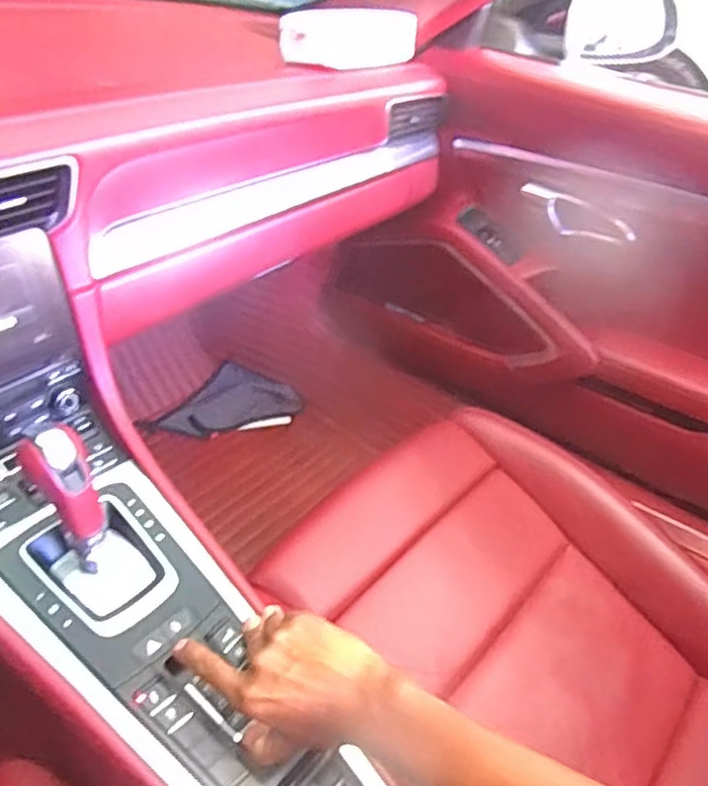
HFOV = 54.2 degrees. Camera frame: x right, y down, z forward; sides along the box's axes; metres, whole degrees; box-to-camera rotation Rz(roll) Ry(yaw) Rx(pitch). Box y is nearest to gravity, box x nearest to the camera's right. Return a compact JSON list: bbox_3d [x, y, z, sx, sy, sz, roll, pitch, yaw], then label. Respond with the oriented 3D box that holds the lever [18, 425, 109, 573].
[{"bbox_3d":[-0.225,0.085,0.541,0.050,0.114,0.051,-13,41,-23],"label":"lever"}]

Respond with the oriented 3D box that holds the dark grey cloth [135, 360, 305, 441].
[{"bbox_3d":[-0.245,0.017,1.261,0.281,0.063,0.128,-9,40,-19],"label":"dark grey cloth"}]

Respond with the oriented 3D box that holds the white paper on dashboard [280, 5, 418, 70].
[{"bbox_3d":[-0.002,-0.422,0.831,0.174,0.069,0.022,-13,41,-23],"label":"white paper on dashboard"}]

